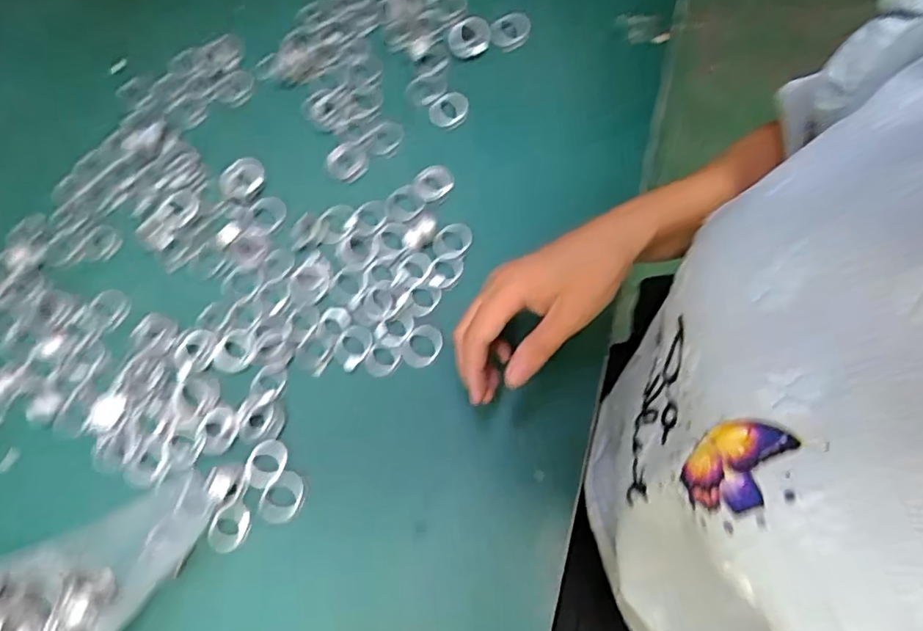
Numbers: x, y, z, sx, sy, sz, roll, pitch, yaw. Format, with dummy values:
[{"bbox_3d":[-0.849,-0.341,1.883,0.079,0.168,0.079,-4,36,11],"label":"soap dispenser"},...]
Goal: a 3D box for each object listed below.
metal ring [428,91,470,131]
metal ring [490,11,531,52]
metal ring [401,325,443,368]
[{"bbox_3d":[-0.011,-0.171,0.476,0.029,0.012,0.027,0,69,0],"label":"metal ring"},{"bbox_3d":[0.042,-0.246,0.498,0.038,0.005,0.031,-19,88,-9],"label":"metal ring"},{"bbox_3d":[-0.028,0.022,0.413,0.027,0.009,0.032,36,75,11],"label":"metal ring"}]

